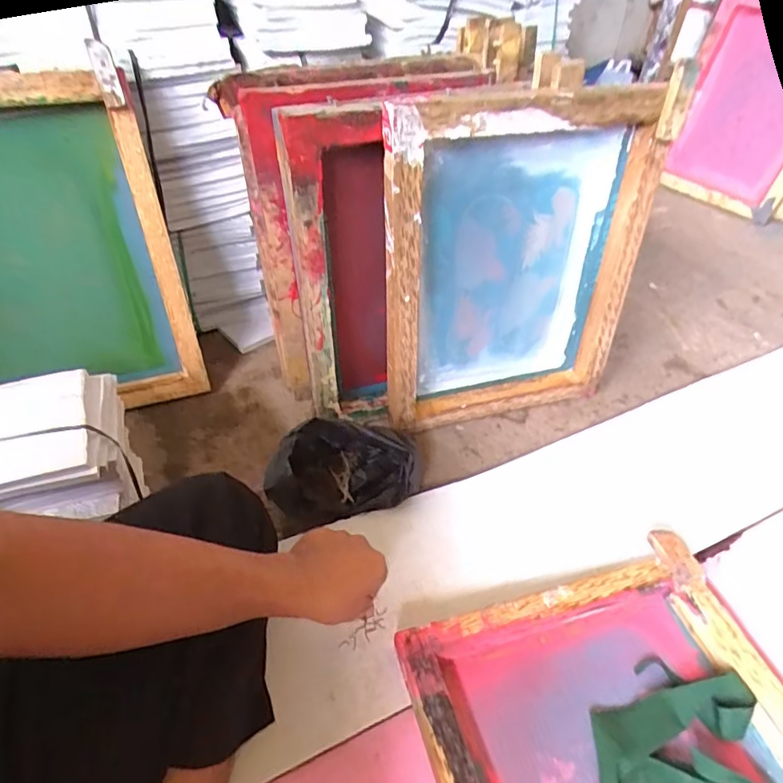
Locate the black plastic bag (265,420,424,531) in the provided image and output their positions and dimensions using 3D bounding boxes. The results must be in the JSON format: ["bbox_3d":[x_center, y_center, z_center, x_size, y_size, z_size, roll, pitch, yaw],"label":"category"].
[{"bbox_3d":[-0.066,0.109,0.741,0.204,0.101,0.104,-9,45,-9],"label":"black plastic bag"}]

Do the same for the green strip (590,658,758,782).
[{"bbox_3d":[0.299,0.354,0.538,0.177,0.033,0.146,8,45,8],"label":"green strip"}]

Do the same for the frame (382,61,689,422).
[{"bbox_3d":[0.167,-0.159,0.758,0.364,0.480,0.087,-13,46,-12],"label":"frame"}]

